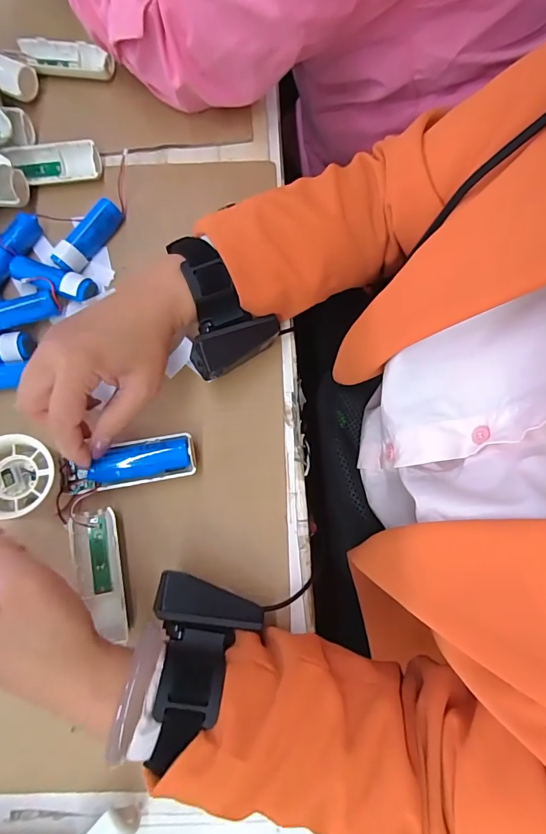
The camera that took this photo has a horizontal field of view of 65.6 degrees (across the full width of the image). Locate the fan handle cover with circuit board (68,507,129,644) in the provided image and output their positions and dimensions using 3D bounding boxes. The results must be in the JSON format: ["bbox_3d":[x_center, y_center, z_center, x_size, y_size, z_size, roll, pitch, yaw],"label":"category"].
[{"bbox_3d":[-0.129,0.115,0.314,0.033,0.020,0.088,-8,77,-1],"label":"fan handle cover with circuit board"}]

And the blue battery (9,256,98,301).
[{"bbox_3d":[-0.189,-0.118,0.363,0.074,0.020,0.021,21,78,5],"label":"blue battery"}]

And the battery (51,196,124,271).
[{"bbox_3d":[-0.162,-0.157,0.372,0.022,0.024,0.072,31,80,7],"label":"battery"}]

